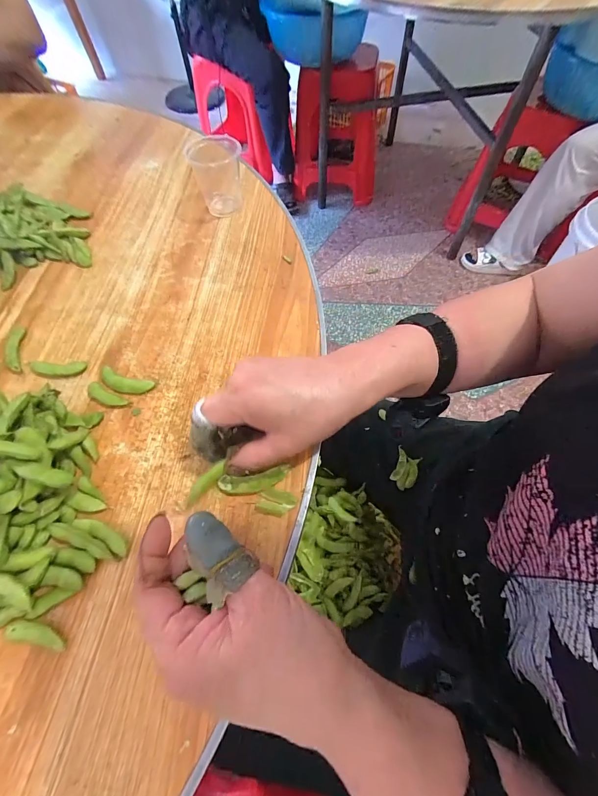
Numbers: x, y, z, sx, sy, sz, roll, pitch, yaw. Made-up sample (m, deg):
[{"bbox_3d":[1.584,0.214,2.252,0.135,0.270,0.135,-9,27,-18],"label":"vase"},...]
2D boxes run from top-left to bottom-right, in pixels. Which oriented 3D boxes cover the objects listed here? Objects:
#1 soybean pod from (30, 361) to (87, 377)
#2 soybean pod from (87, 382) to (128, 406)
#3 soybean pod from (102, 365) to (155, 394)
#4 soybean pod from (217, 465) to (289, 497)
[{"bbox_3d":[-0.231,-0.028,0.318,0.053,0.008,0.016,1,62,0],"label":"soybean pod"},{"bbox_3d":[-0.175,-0.001,0.304,0.042,0.005,0.013,28,65,14],"label":"soybean pod"},{"bbox_3d":[-0.159,-0.014,0.309,0.049,0.009,0.017,15,63,7],"label":"soybean pod"},{"bbox_3d":[-0.035,0.066,0.266,0.056,0.004,0.017,-12,63,-5],"label":"soybean pod"}]

